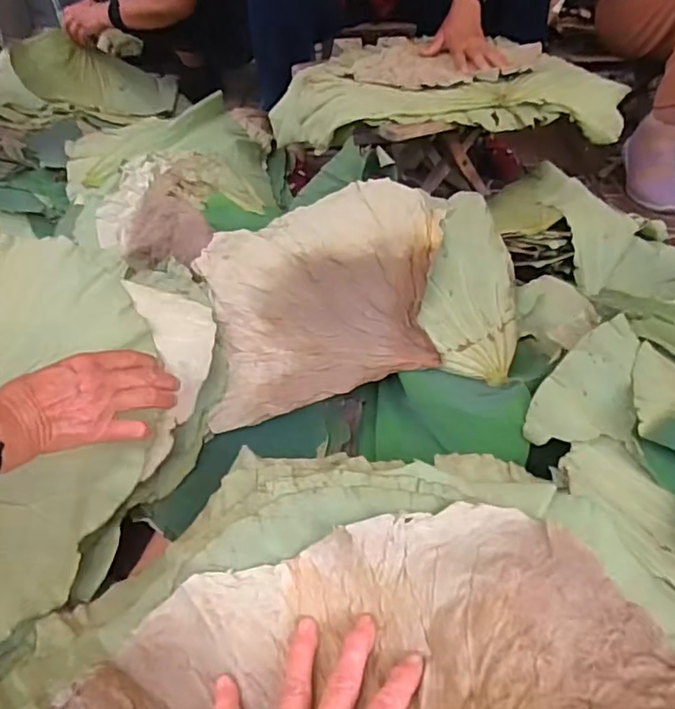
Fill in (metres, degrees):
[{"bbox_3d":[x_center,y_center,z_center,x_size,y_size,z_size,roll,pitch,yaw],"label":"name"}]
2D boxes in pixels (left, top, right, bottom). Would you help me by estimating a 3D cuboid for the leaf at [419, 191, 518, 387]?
[{"bbox_3d":[0.184,-0.096,0.766,0.119,0.027,0.296,17,57,2],"label":"leaf"}]

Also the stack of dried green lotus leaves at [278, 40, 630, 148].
[{"bbox_3d":[0.207,-0.492,1.099,0.650,0.091,0.351,-15,44,-18],"label":"stack of dried green lotus leaves"}]

